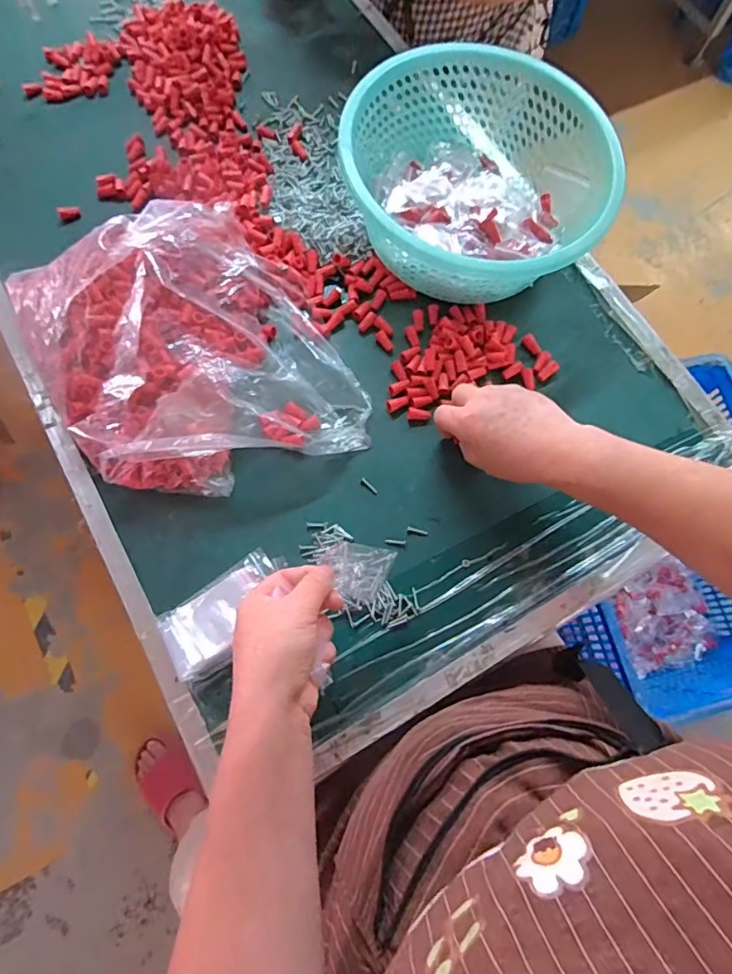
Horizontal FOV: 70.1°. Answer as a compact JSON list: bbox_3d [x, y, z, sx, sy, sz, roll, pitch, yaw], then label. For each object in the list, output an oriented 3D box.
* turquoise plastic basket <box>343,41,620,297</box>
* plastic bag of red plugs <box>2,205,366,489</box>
[{"bbox_3d":[0.106,-0.326,0.545,0.260,0.096,0.244,-15,74,-6],"label":"turquoise plastic basket"},{"bbox_3d":[-0.175,-0.139,0.501,0.269,0.091,0.312,-29,76,-10],"label":"plastic bag of red plugs"}]

